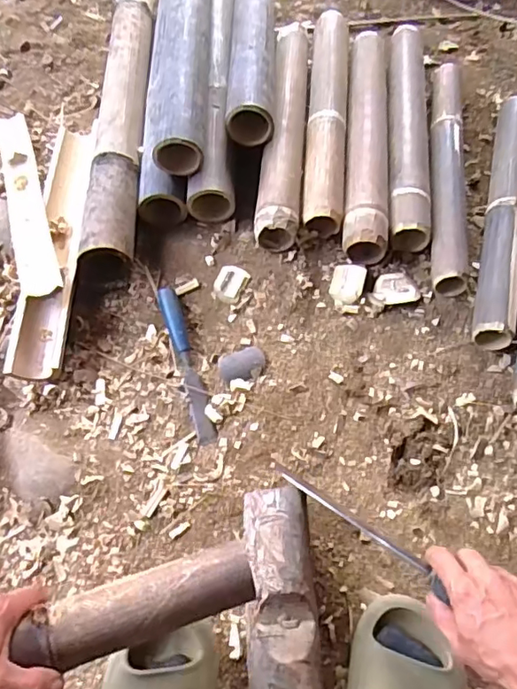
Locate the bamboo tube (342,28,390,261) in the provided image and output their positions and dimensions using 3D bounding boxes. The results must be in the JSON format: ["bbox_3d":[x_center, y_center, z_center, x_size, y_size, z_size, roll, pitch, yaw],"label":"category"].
[{"bbox_3d":[0.175,-0.336,0.873,0.061,0.062,0.466,5,63,5],"label":"bamboo tube"}]

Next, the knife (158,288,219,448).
[{"bbox_3d":[-0.097,0.022,0.735,0.026,0.019,0.231,-17,63,-6],"label":"knife"}]

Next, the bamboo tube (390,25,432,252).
[{"bbox_3d":[0.243,-0.355,0.891,0.062,0.061,0.482,5,63,5],"label":"bamboo tube"}]

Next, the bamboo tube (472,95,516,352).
[{"bbox_3d":[0.355,-0.199,0.788,0.050,0.048,0.462,13,62,9],"label":"bamboo tube"}]

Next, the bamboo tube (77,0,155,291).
[{"bbox_3d":[-0.228,-0.418,0.935,0.085,0.070,0.714,-2,63,2],"label":"bamboo tube"}]

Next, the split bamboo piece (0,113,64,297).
[{"bbox_3d":[-0.373,-0.245,0.870,0.057,0.017,0.470,-18,54,-10],"label":"split bamboo piece"}]

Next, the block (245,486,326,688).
[{"bbox_3d":[0.025,0.291,0.559,0.073,0.059,0.270,-4,63,1],"label":"block"}]

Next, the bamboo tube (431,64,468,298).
[{"bbox_3d":[0.294,-0.277,0.846,0.056,0.050,0.459,7,63,6],"label":"bamboo tube"}]

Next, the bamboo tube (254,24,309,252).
[{"bbox_3d":[0.044,-0.354,0.891,0.061,0.060,0.460,3,63,4],"label":"bamboo tube"}]

